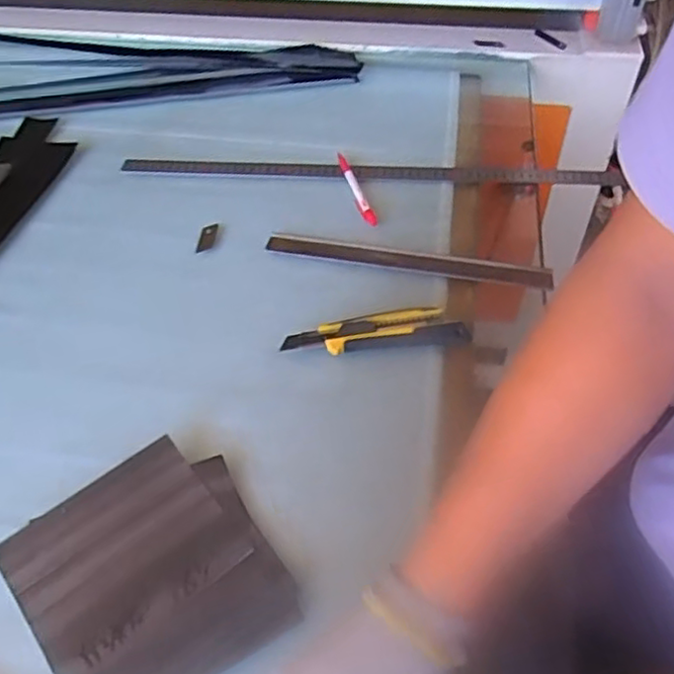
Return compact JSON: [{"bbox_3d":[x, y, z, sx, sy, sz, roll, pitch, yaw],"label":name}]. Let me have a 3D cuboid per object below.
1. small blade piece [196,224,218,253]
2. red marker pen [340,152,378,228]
[{"bbox_3d":[-0.140,-0.106,0.710,0.017,0.004,0.049,5,46,1],"label":"small blade piece"},{"bbox_3d":[0.019,-0.174,0.760,0.014,0.011,0.138,-14,49,-8],"label":"red marker pen"}]

